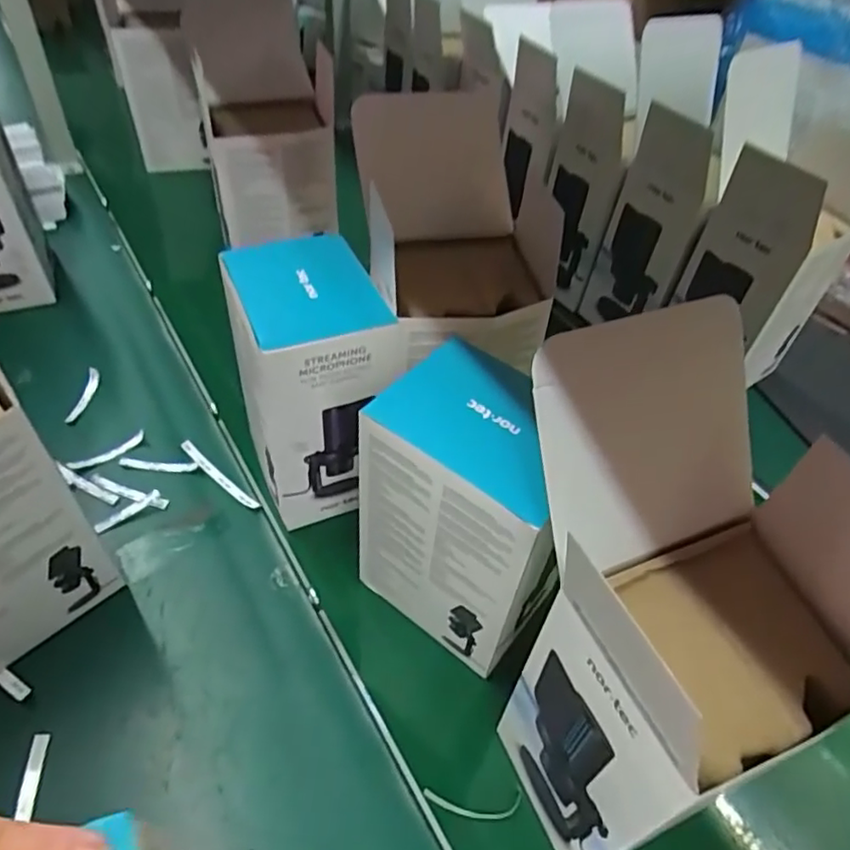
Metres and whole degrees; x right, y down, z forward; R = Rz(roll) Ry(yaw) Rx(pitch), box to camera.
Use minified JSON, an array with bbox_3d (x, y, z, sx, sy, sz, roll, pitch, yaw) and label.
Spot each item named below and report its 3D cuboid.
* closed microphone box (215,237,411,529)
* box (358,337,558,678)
[{"bbox_3d":[-0.108,-0.031,0.610,0.126,0.241,0.151,-21,51,-25],"label":"closed microphone box"},{"bbox_3d":[0.030,0.075,0.508,0.152,0.240,0.097,30,49,22],"label":"box"}]

